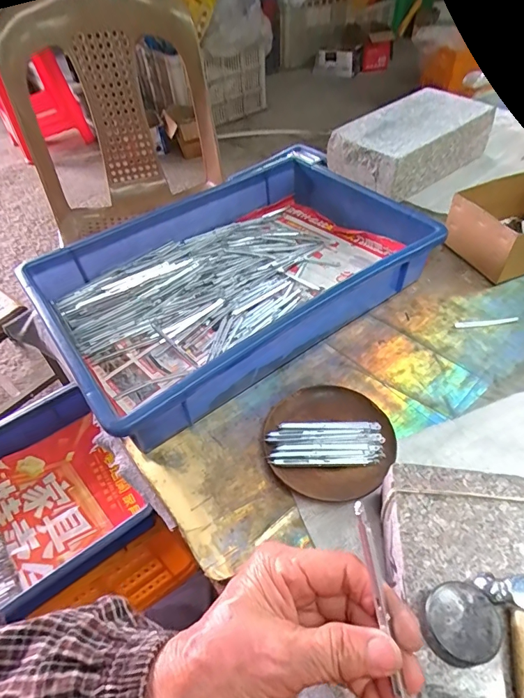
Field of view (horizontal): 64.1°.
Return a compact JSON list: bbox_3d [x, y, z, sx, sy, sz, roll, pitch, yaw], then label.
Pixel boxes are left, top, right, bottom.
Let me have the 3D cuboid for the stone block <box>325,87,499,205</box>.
[{"bbox_3d":[0.243,-0.338,0.689,0.245,0.081,0.137,-31,54,-21],"label":"stone block"}]

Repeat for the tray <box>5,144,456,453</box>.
[{"bbox_3d":[-0.035,-0.091,0.509,0.414,0.076,0.275,-32,54,-21],"label":"tray"}]

